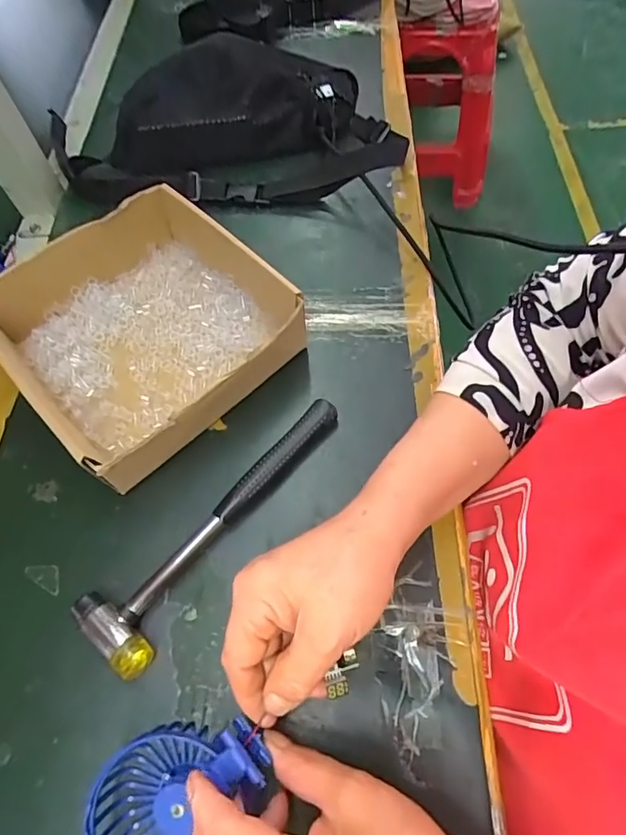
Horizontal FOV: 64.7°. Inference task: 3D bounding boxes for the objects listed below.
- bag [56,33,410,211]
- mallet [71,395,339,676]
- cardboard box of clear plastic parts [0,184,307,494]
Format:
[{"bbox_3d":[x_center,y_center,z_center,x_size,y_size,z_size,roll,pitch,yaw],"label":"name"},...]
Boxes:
[{"bbox_3d":[-0.097,-0.310,0.519,0.375,0.087,0.135,-6,62,-2],"label":"bag"},{"bbox_3d":[-0.061,0.074,0.365,0.058,0.022,0.233,38,69,20],"label":"mallet"},{"bbox_3d":[-0.145,-0.077,0.420,0.204,0.076,0.223,-41,68,-18],"label":"cardboard box of clear plastic parts"}]

